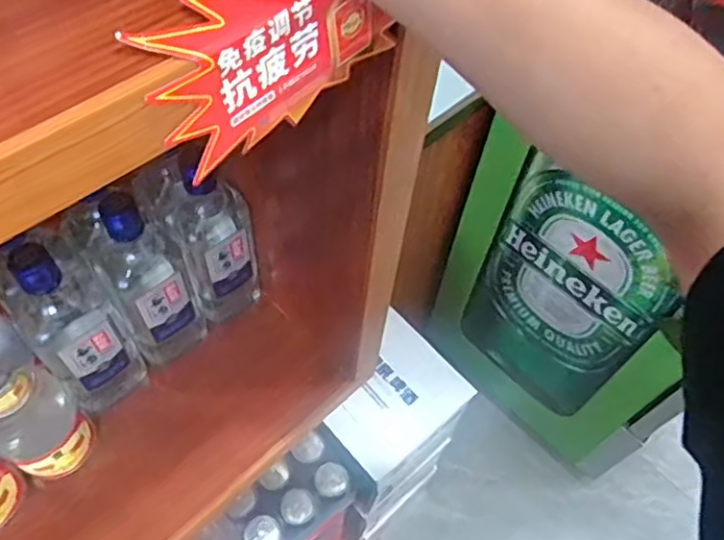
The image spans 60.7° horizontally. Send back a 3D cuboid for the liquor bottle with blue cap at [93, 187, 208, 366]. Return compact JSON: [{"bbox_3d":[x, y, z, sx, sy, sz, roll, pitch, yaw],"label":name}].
[{"bbox_3d":[-0.202,0.015,0.588,0.070,0.236,0.050,-31,64,-22],"label":"liquor bottle with blue cap"}]

